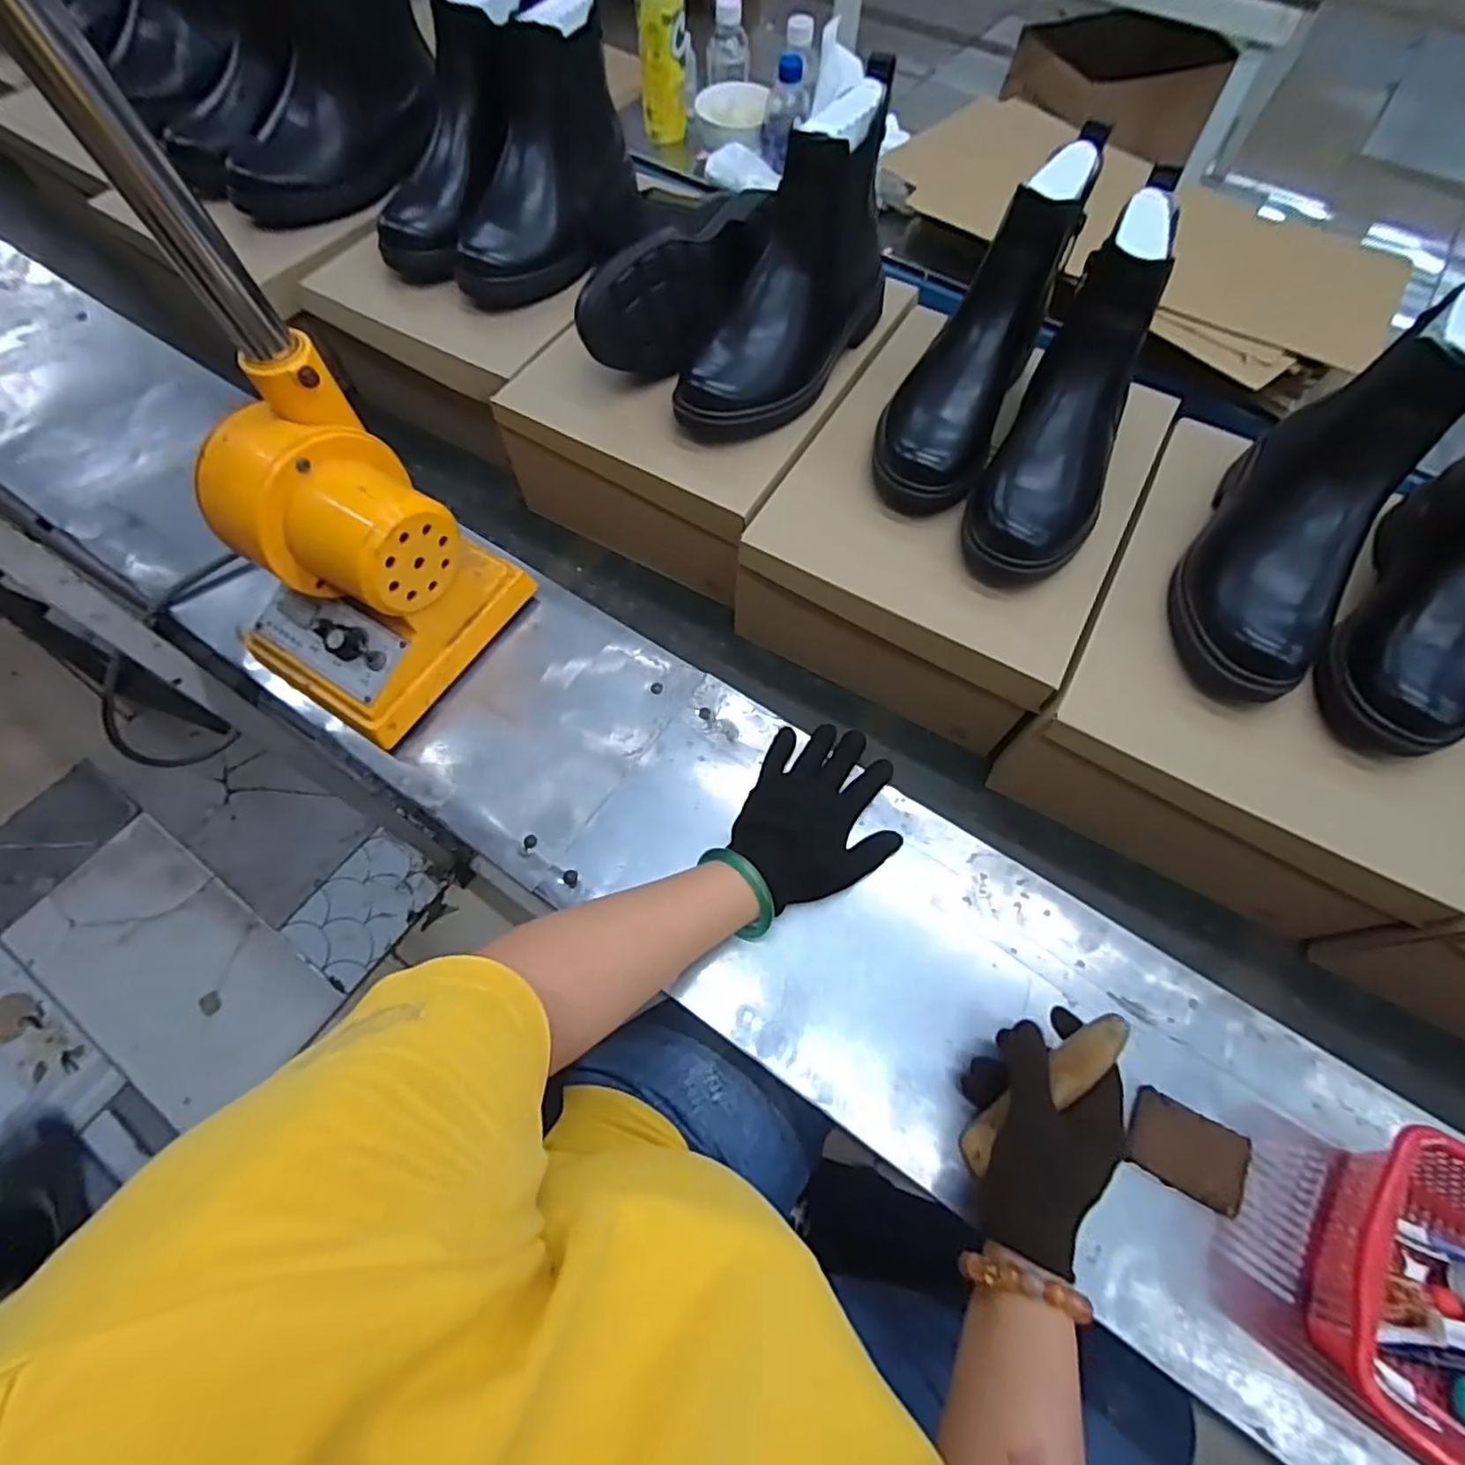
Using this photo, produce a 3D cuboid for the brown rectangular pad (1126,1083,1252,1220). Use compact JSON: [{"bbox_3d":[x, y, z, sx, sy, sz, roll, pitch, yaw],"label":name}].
[{"bbox_3d":[0.291,0.268,0.423,0.066,0.013,0.047,25,66,12],"label":"brown rectangular pad"}]

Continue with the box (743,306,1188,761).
[{"bbox_3d":[0.194,-0.186,0.591,0.254,0.126,0.323,28,67,13],"label":"box"}]

